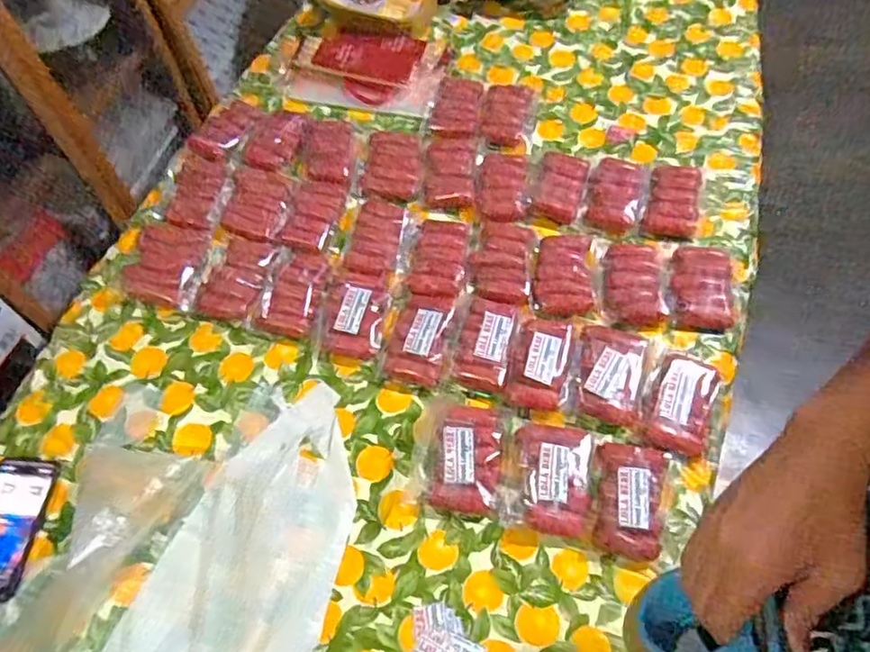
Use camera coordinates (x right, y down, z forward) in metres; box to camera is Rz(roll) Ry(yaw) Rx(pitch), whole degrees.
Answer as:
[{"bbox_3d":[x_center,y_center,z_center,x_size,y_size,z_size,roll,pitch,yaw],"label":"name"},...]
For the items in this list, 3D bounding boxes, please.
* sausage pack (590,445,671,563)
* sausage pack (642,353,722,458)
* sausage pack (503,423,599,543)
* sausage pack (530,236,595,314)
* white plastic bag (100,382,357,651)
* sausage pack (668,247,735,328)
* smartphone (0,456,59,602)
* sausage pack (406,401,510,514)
[{"bbox_3d":[0.230,0.202,0.743,0.077,0.026,0.129,10,61,8],"label":"sausage pack"},{"bbox_3d":[0.314,0.092,0.807,0.080,0.019,0.136,23,64,14],"label":"sausage pack"},{"bbox_3d":[0.144,0.184,0.762,0.101,0.031,0.130,10,61,8],"label":"sausage pack"},{"bbox_3d":[0.183,-0.079,0.912,0.085,0.017,0.133,2,60,4],"label":"sausage pack"},{"bbox_3d":[-0.205,0.254,0.727,0.194,0.040,0.400,20,63,13],"label":"white plastic bag"},{"bbox_3d":[0.375,-0.055,0.893,0.087,0.022,0.124,7,61,6],"label":"sausage pack"},{"bbox_3d":[-0.514,0.237,0.751,0.085,0.015,0.162,6,60,-1],"label":"smartphone"},{"bbox_3d":[0.028,0.157,0.784,0.111,0.025,0.139,8,61,7],"label":"sausage pack"}]

